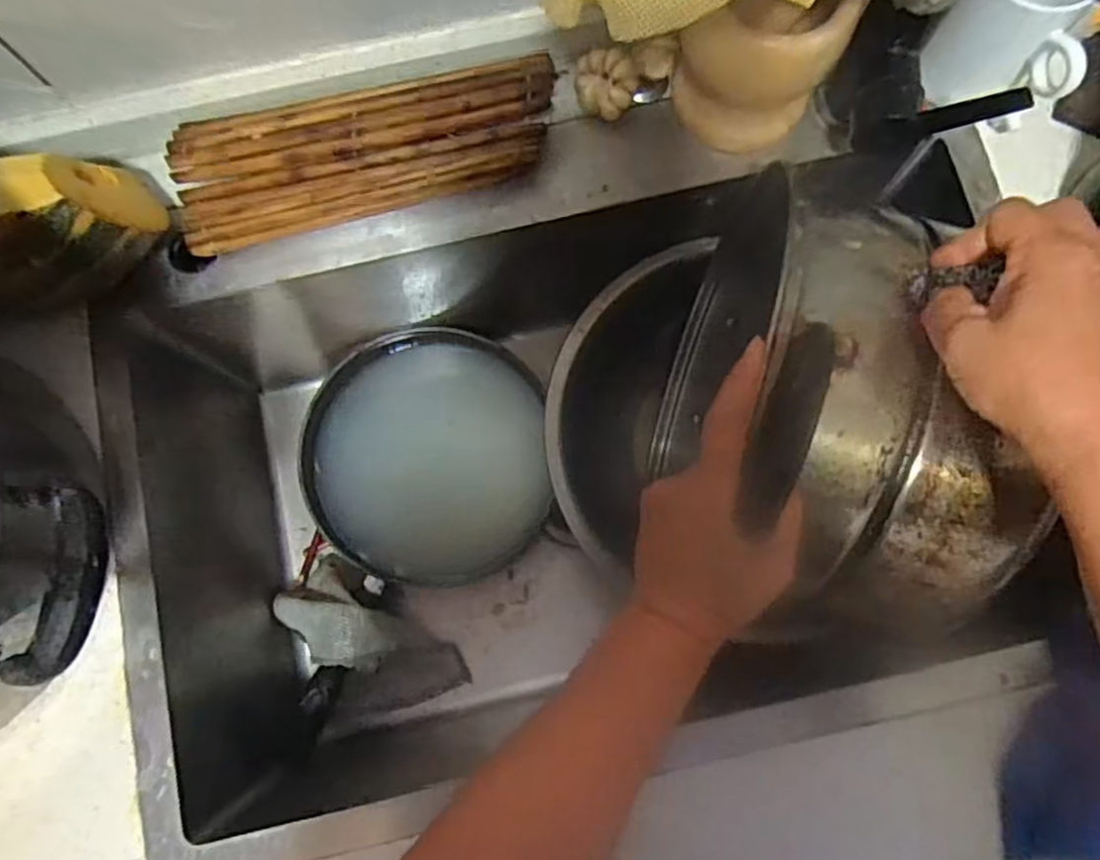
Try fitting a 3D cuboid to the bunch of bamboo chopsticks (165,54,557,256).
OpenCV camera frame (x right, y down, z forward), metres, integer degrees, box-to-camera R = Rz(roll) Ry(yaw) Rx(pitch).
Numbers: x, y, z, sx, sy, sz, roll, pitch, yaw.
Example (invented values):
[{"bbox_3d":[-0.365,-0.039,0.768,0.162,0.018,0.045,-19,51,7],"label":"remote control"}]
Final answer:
[{"bbox_3d":[-0.126,-0.192,0.476,0.268,0.020,0.083,-14,105,-3],"label":"bunch of bamboo chopsticks"}]

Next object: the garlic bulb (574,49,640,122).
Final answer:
[{"bbox_3d":[0.040,-0.245,0.486,0.043,0.030,0.038,1,79,1],"label":"garlic bulb"}]

